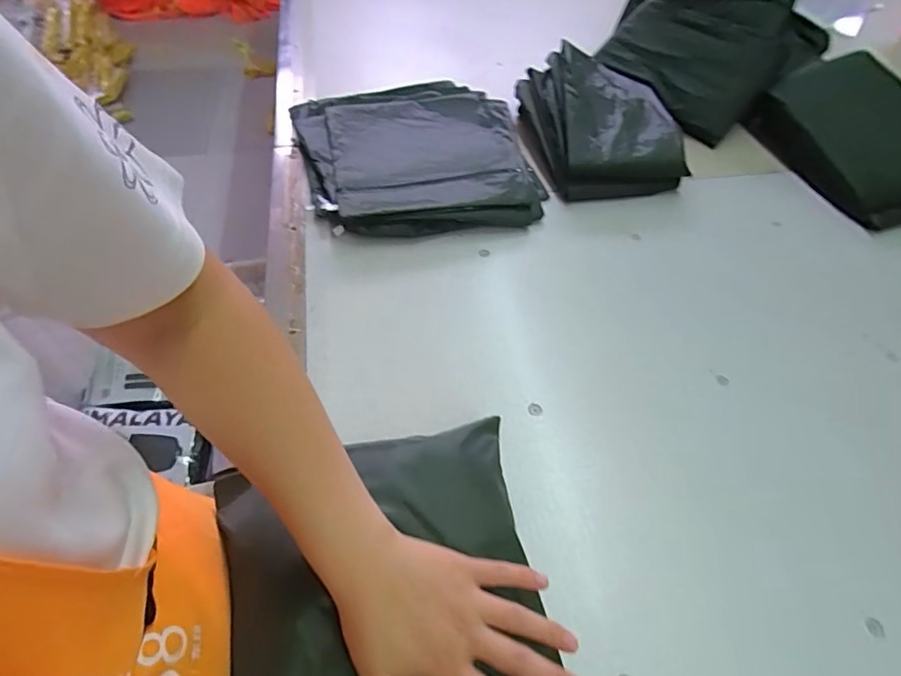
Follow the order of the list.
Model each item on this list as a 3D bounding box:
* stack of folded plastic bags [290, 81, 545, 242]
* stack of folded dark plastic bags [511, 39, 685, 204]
[{"bbox_3d":[-0.055,-0.304,0.788,0.348,0.034,0.367,-10,54,-10],"label":"stack of folded plastic bags"},{"bbox_3d":[0.253,-0.377,0.834,0.235,0.073,0.314,-4,53,-5],"label":"stack of folded dark plastic bags"}]

